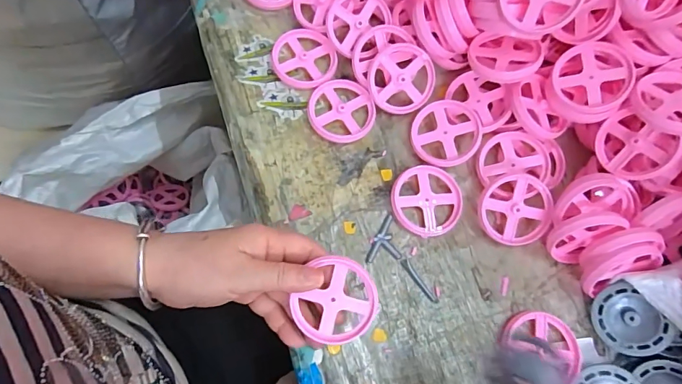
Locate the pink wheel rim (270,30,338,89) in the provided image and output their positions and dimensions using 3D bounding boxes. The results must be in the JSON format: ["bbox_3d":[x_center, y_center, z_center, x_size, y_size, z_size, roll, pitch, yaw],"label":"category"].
[{"bbox_3d":[-0.036,-0.134,0.418,0.061,0.008,0.063,2,70,-5],"label":"pink wheel rim"}]

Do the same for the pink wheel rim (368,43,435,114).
[{"bbox_3d":[0.058,-0.108,0.404,0.062,0.007,0.063,1,103,2],"label":"pink wheel rim"}]

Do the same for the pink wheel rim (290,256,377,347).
[{"bbox_3d":[-0.004,0.080,0.311,0.062,0.005,0.062,-14,90,4],"label":"pink wheel rim"}]

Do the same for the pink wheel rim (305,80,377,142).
[{"bbox_3d":[0.000,-0.078,0.402,0.063,0.007,0.063,2,70,-5],"label":"pink wheel rim"}]

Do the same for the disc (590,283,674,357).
[{"bbox_3d":[0.240,0.109,0.353,0.047,0.004,0.058,-42,66,13],"label":"disc"}]

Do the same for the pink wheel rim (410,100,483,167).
[{"bbox_3d":[0.099,-0.058,0.396,0.062,0.016,0.067,11,70,-2],"label":"pink wheel rim"}]

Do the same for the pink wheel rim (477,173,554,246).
[{"bbox_3d":[0.154,0.015,0.373,0.060,0.009,0.064,0,92,4],"label":"pink wheel rim"}]

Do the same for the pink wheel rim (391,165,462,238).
[{"bbox_3d":[0.079,0.006,0.384,0.062,0.010,0.066,2,70,-5],"label":"pink wheel rim"}]

